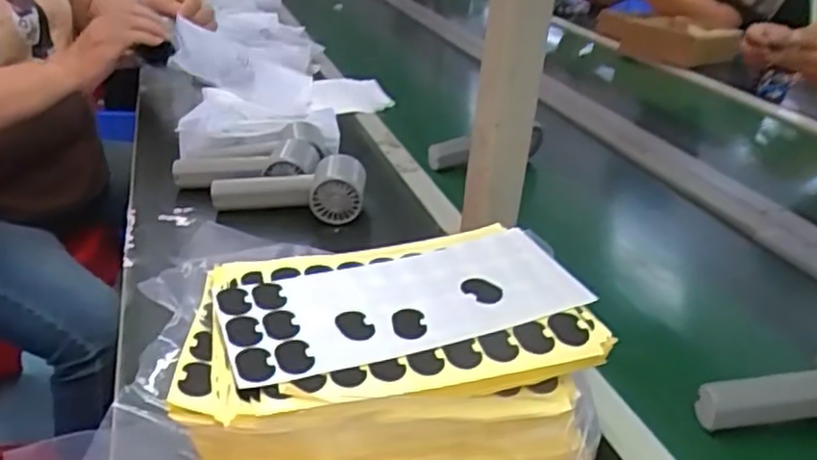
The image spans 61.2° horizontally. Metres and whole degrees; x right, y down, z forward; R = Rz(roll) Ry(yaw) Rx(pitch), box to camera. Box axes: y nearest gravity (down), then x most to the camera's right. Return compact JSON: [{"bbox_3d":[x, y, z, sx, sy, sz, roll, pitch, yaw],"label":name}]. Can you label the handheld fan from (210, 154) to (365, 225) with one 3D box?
[{"bbox_3d":[-0.125,-0.047,0.725,0.159,0.050,0.058,7,26,3],"label":"handheld fan"}]

